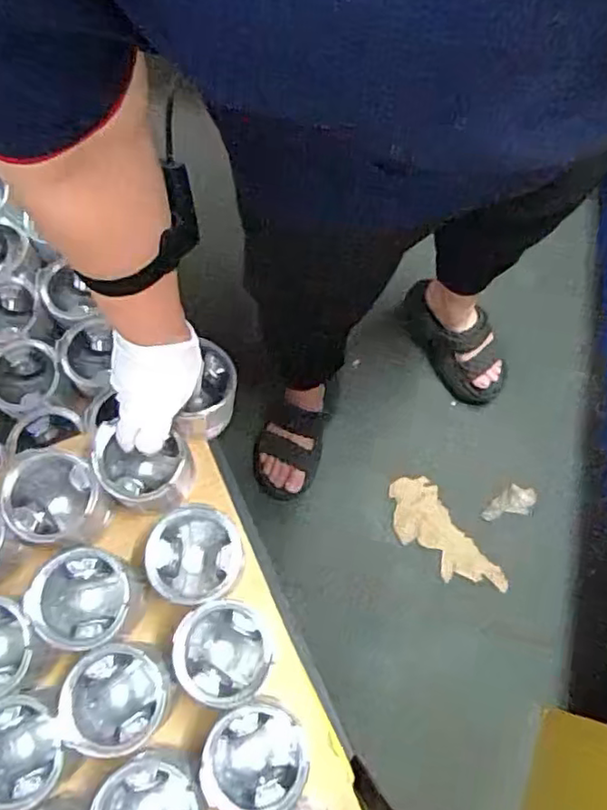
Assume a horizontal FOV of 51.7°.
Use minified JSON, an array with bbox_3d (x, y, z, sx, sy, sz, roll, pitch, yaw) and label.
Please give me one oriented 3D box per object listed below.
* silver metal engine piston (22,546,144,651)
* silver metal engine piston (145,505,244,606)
[{"bbox_3d":[-0.194,0.176,0.567,0.078,0.079,0.081,1,69,-2],"label":"silver metal engine piston"},{"bbox_3d":[-0.098,0.141,0.581,0.078,0.075,0.081,9,69,1],"label":"silver metal engine piston"}]

